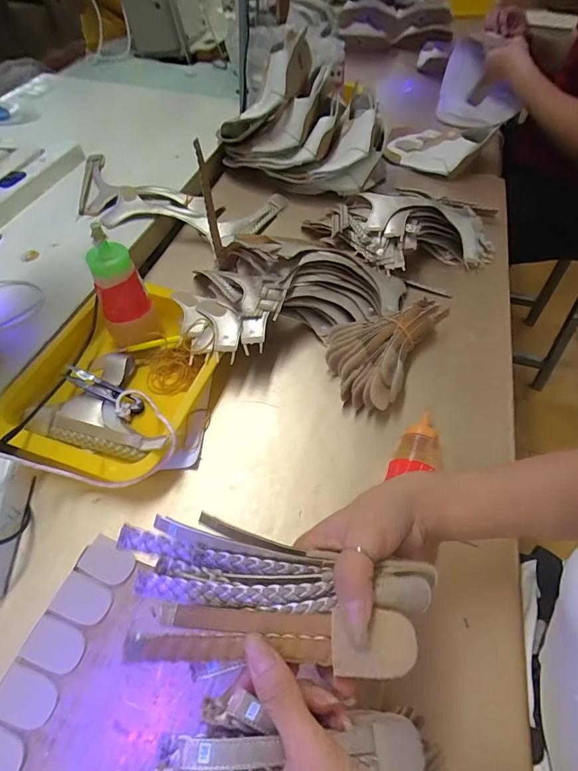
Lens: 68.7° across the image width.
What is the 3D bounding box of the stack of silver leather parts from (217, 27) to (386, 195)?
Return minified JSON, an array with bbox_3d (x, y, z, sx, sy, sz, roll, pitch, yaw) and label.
[{"bbox_3d":[0.040,-0.487,0.743,0.281,0.157,0.204,20,55,13],"label":"stack of silver leather parts"}]

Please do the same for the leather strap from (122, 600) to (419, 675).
[{"bbox_3d":[-0.006,0.137,0.231,0.152,0.018,0.029,7,55,-7],"label":"leather strap"}]

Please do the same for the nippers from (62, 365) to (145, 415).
[{"bbox_3d":[-0.212,0.004,0.487,0.096,0.018,0.022,19,56,9],"label":"nippers"}]

